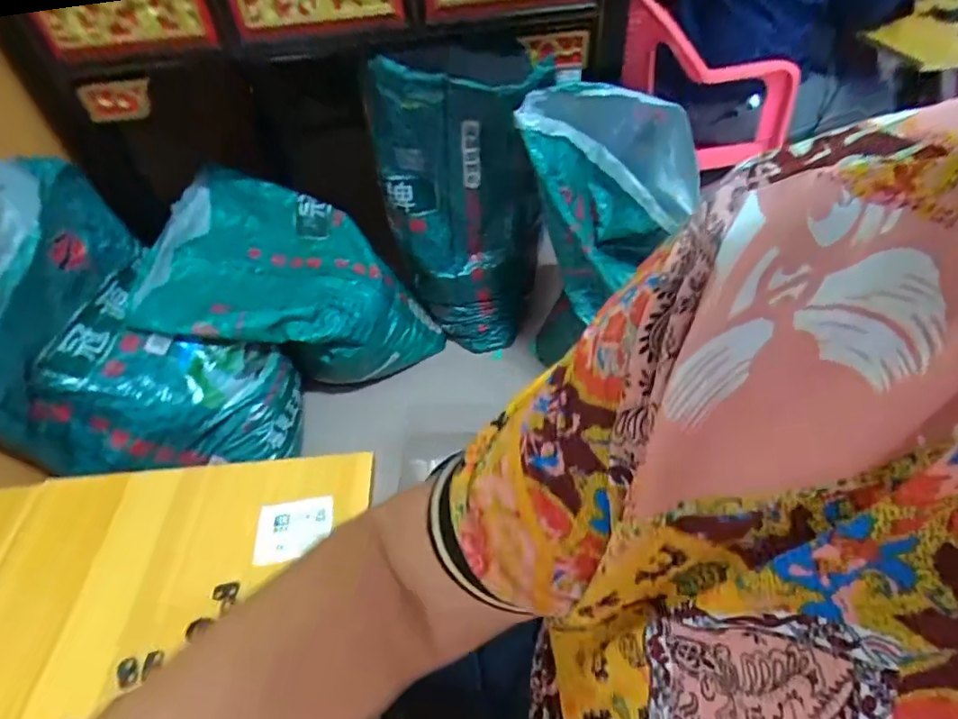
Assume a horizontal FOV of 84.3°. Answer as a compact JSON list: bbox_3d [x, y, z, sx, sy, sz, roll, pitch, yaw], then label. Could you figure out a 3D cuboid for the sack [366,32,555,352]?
[{"bbox_3d":[-0.034,-0.290,1.069,0.297,0.603,0.189,10,47,9],"label":"sack"}]

